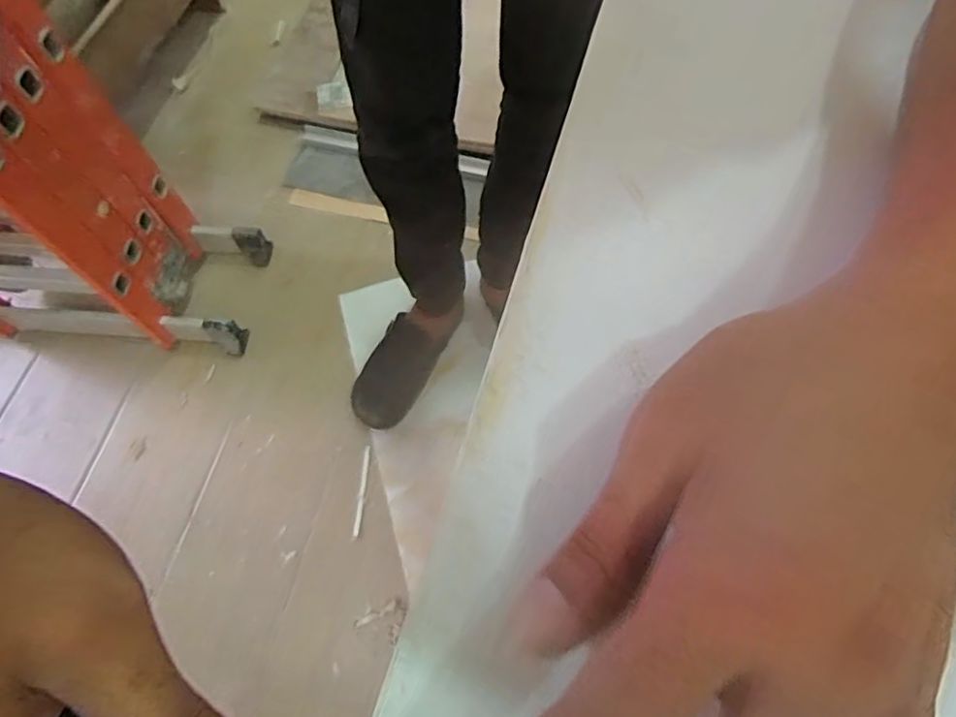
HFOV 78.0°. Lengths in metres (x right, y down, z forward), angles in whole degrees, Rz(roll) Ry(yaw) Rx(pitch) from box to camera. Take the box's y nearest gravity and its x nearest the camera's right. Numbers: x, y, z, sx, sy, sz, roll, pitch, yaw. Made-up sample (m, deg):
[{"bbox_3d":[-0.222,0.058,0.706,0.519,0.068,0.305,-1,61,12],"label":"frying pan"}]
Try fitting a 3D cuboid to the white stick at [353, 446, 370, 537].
[{"bbox_3d":[-0.188,0.213,0.957,0.010,0.007,0.144,3,65,3],"label":"white stick"}]

